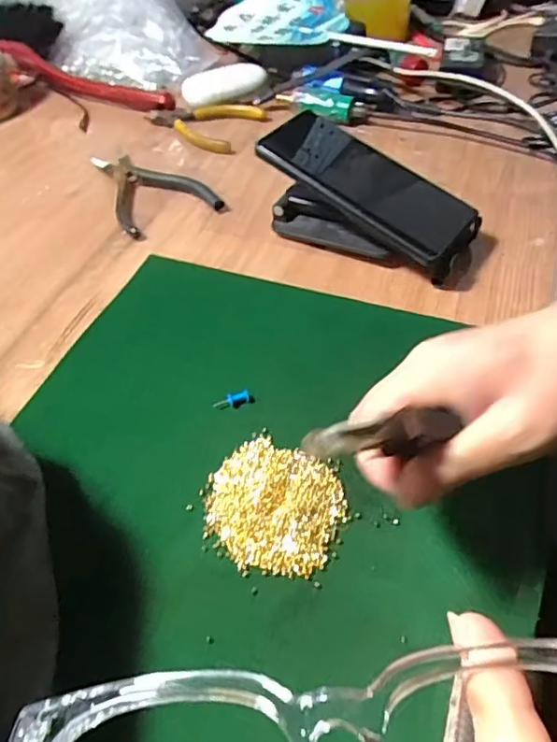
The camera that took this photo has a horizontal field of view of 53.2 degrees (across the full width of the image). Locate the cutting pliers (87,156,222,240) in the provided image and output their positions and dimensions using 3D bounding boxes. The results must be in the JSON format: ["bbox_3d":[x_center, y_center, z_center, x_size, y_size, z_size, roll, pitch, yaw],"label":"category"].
[{"bbox_3d":[-0.117,-0.168,0.504,0.084,0.010,0.125,-25,53,-16],"label":"cutting pliers"}]

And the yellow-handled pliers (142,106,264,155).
[{"bbox_3d":[-0.080,-0.253,0.569,0.121,0.013,0.079,7,51,9],"label":"yellow-handled pliers"}]

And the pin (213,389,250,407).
[{"bbox_3d":[-0.029,0.018,0.348,0.023,0.006,0.007,-13,51,-7],"label":"pin"}]

